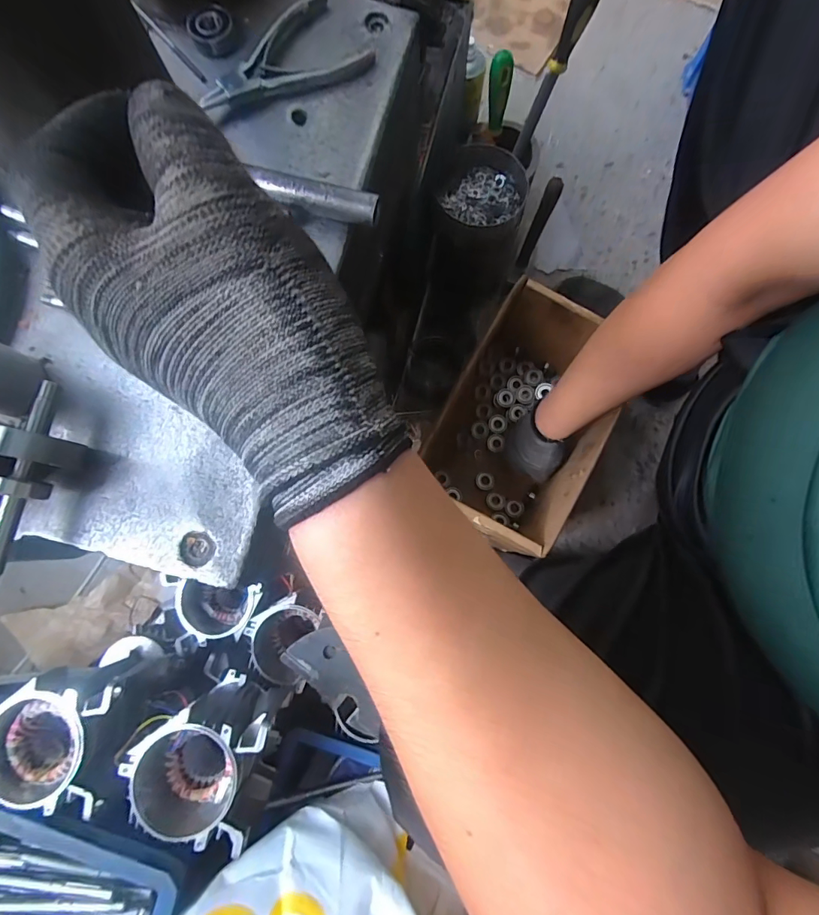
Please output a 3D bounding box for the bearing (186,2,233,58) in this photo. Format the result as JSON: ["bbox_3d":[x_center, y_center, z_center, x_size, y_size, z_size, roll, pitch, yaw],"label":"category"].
[{"bbox_3d":[-0.152,-0.328,0.339,0.033,0.011,0.035,0,80,1],"label":"bearing"}]

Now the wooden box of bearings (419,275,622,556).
[{"bbox_3d":[0.152,-0.042,0.626,0.188,0.183,0.300,30,82,6],"label":"wooden box of bearings"}]

